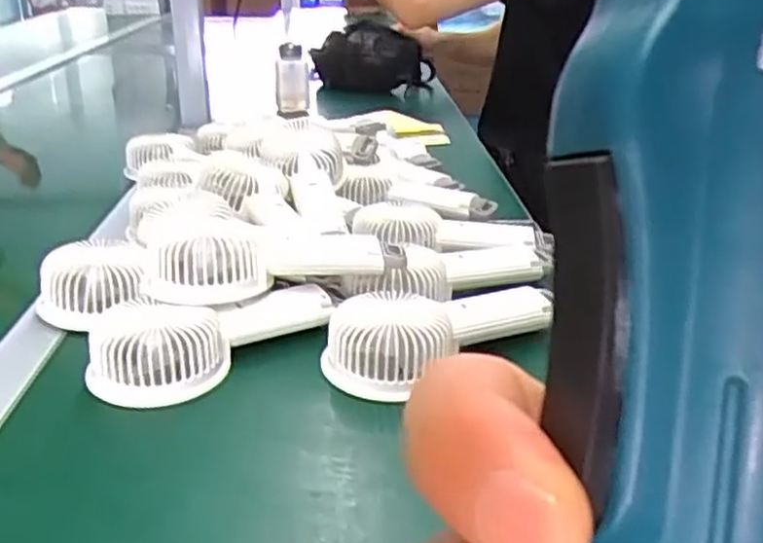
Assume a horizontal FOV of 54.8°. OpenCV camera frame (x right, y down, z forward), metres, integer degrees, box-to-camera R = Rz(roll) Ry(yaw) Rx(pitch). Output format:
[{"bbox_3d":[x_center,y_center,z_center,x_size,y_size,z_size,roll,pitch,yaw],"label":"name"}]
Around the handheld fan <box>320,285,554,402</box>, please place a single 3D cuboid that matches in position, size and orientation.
[{"bbox_3d":[0.045,0.038,0.519,0.180,0.045,0.081,-15,30,-35],"label":"handheld fan"}]

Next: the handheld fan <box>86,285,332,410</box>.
[{"bbox_3d":[-0.110,0.046,0.498,0.165,0.042,0.083,-6,26,-18],"label":"handheld fan"}]

